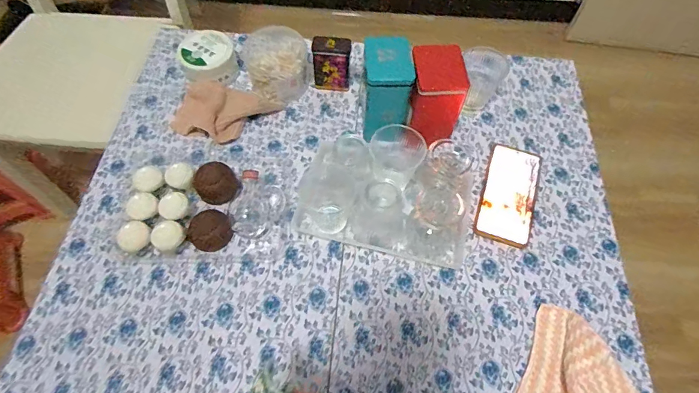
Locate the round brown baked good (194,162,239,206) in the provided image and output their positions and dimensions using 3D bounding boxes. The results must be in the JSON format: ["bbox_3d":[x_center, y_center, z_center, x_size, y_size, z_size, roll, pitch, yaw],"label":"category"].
[{"bbox_3d":[-0.194,-0.015,0.606,0.057,0.052,0.054,1,61,-1],"label":"round brown baked good"}]

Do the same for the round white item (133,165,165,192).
[{"bbox_3d":[-0.288,-0.019,0.600,0.039,0.038,0.036,1,61,-1],"label":"round white item"}]

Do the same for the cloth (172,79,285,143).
[{"bbox_3d":[-0.205,-0.133,0.663,0.147,0.027,0.099,18,62,8],"label":"cloth"}]

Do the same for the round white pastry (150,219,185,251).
[{"bbox_3d":[-0.243,0.056,0.557,0.040,0.032,0.036,-40,70,-21],"label":"round white pastry"}]

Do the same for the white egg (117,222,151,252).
[{"bbox_3d":[-0.286,0.058,0.555,0.034,0.037,0.039,38,67,17],"label":"white egg"}]

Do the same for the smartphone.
[{"bbox_3d":[0.240,-0.006,0.615,0.076,0.016,0.159,19,62,8],"label":"smartphone"}]

